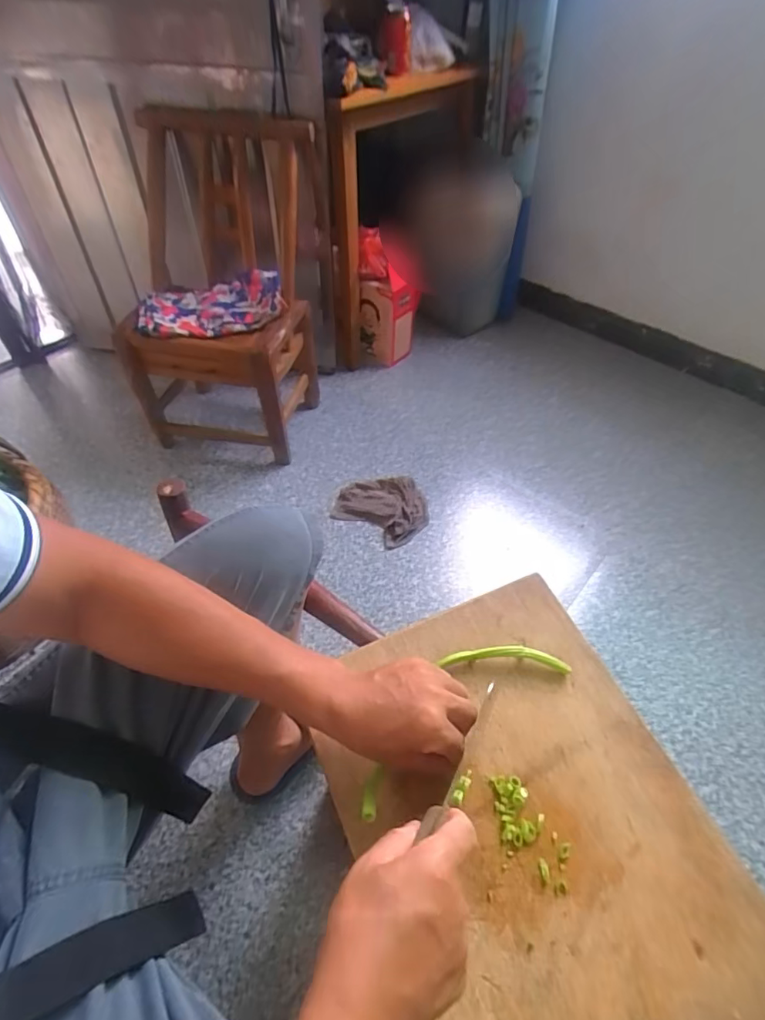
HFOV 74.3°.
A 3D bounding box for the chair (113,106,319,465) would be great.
[{"bbox_3d":[-0.362,-0.465,1.107,0.423,0.635,0.381,10,51,6],"label":"chair"}]

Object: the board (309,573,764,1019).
[{"bbox_3d":[0.125,0.267,0.433,0.286,0.016,0.382,-20,61,-17],"label":"board"}]

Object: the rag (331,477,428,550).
[{"bbox_3d":[-0.003,-0.001,1.122,0.206,0.045,0.167,3,50,0],"label":"rag"}]

